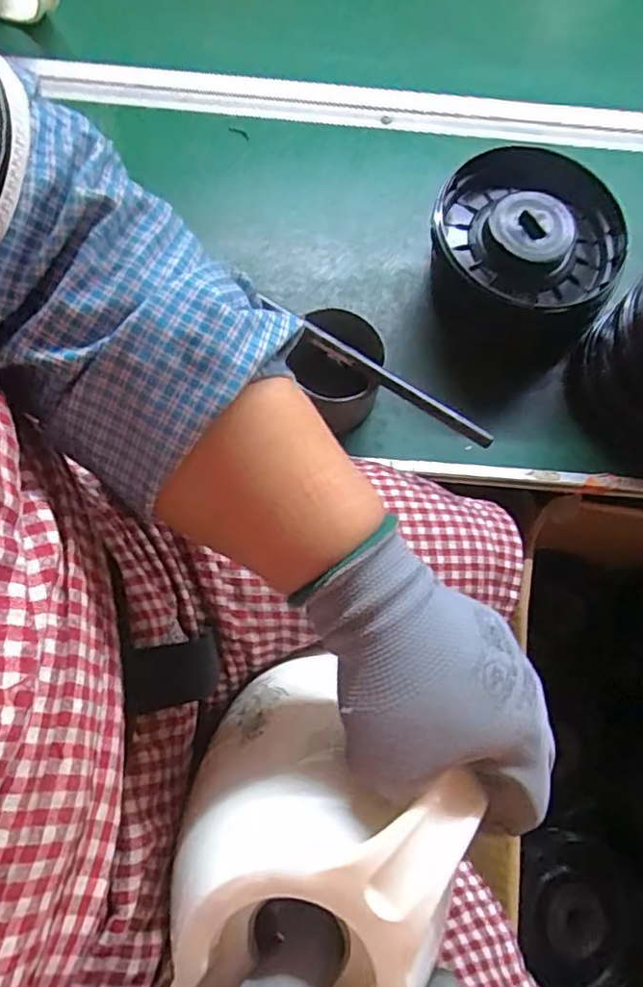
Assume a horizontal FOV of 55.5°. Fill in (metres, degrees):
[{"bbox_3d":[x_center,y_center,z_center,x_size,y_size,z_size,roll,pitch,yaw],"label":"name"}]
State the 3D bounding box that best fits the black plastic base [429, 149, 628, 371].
[{"bbox_3d":[0.146,-0.171,0.464,0.139,0.083,0.133,26,73,6],"label":"black plastic base"}]

